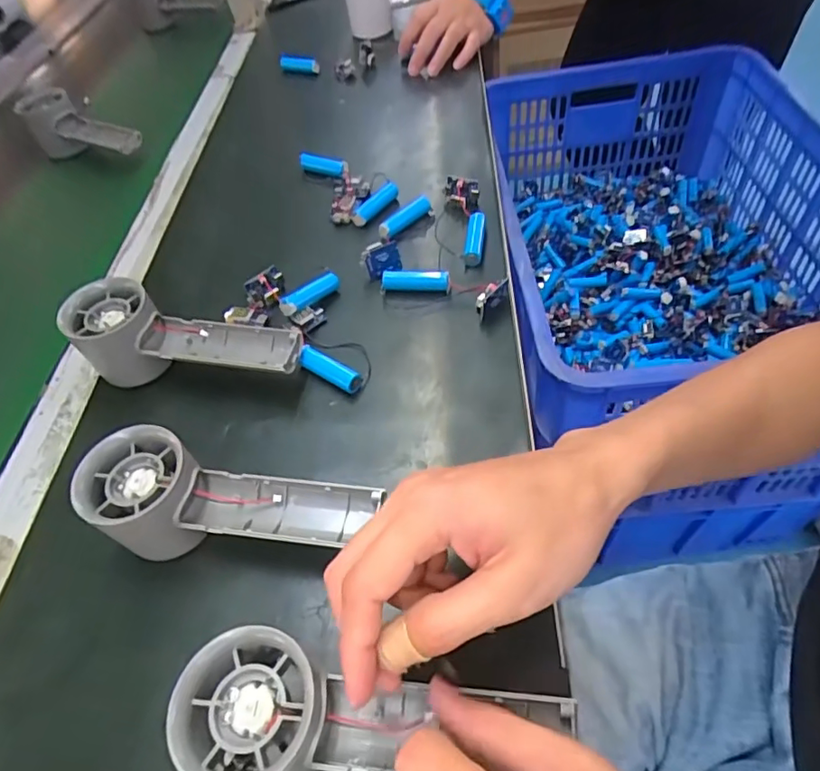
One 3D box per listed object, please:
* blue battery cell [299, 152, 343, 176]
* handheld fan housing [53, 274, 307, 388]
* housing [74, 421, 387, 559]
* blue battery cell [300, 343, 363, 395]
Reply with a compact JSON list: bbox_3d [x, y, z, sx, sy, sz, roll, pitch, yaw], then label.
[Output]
[{"bbox_3d":[-0.084,-0.215,0.531,0.047,0.018,0.016,11,55,14],"label":"blue battery cell"},{"bbox_3d":[-0.150,-0.034,0.380,0.154,0.058,0.060,2,53,7],"label":"handheld fan housing"},{"bbox_3d":[-0.095,0.070,0.294,0.152,0.059,0.058,9,55,13],"label":"housing"},{"bbox_3d":[-0.054,-0.010,0.374,0.050,0.015,0.015,26,60,23],"label":"blue battery cell"}]

